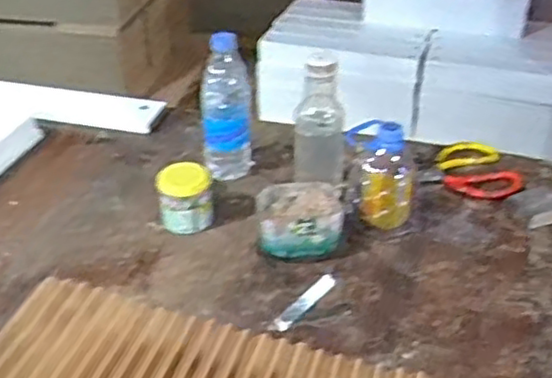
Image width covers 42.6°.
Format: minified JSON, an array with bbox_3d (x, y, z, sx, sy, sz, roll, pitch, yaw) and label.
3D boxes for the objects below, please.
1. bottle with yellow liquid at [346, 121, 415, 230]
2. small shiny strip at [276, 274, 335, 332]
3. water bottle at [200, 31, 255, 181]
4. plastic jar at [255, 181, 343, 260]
[{"bbox_3d":[0.130,-0.017,0.895,0.090,0.126,0.069,7,38,10],"label":"bottle with yellow liquid"},{"bbox_3d":[0.037,0.127,0.825,0.022,0.008,0.101,25,44,31],"label":"small shiny strip"},{"bbox_3d":[-0.071,-0.118,1.012,0.069,0.211,0.066,-3,37,-3],"label":"water bottle"},{"bbox_3d":[0.029,0.044,0.895,0.105,0.067,0.081,0,37,1],"label":"plastic jar"}]

